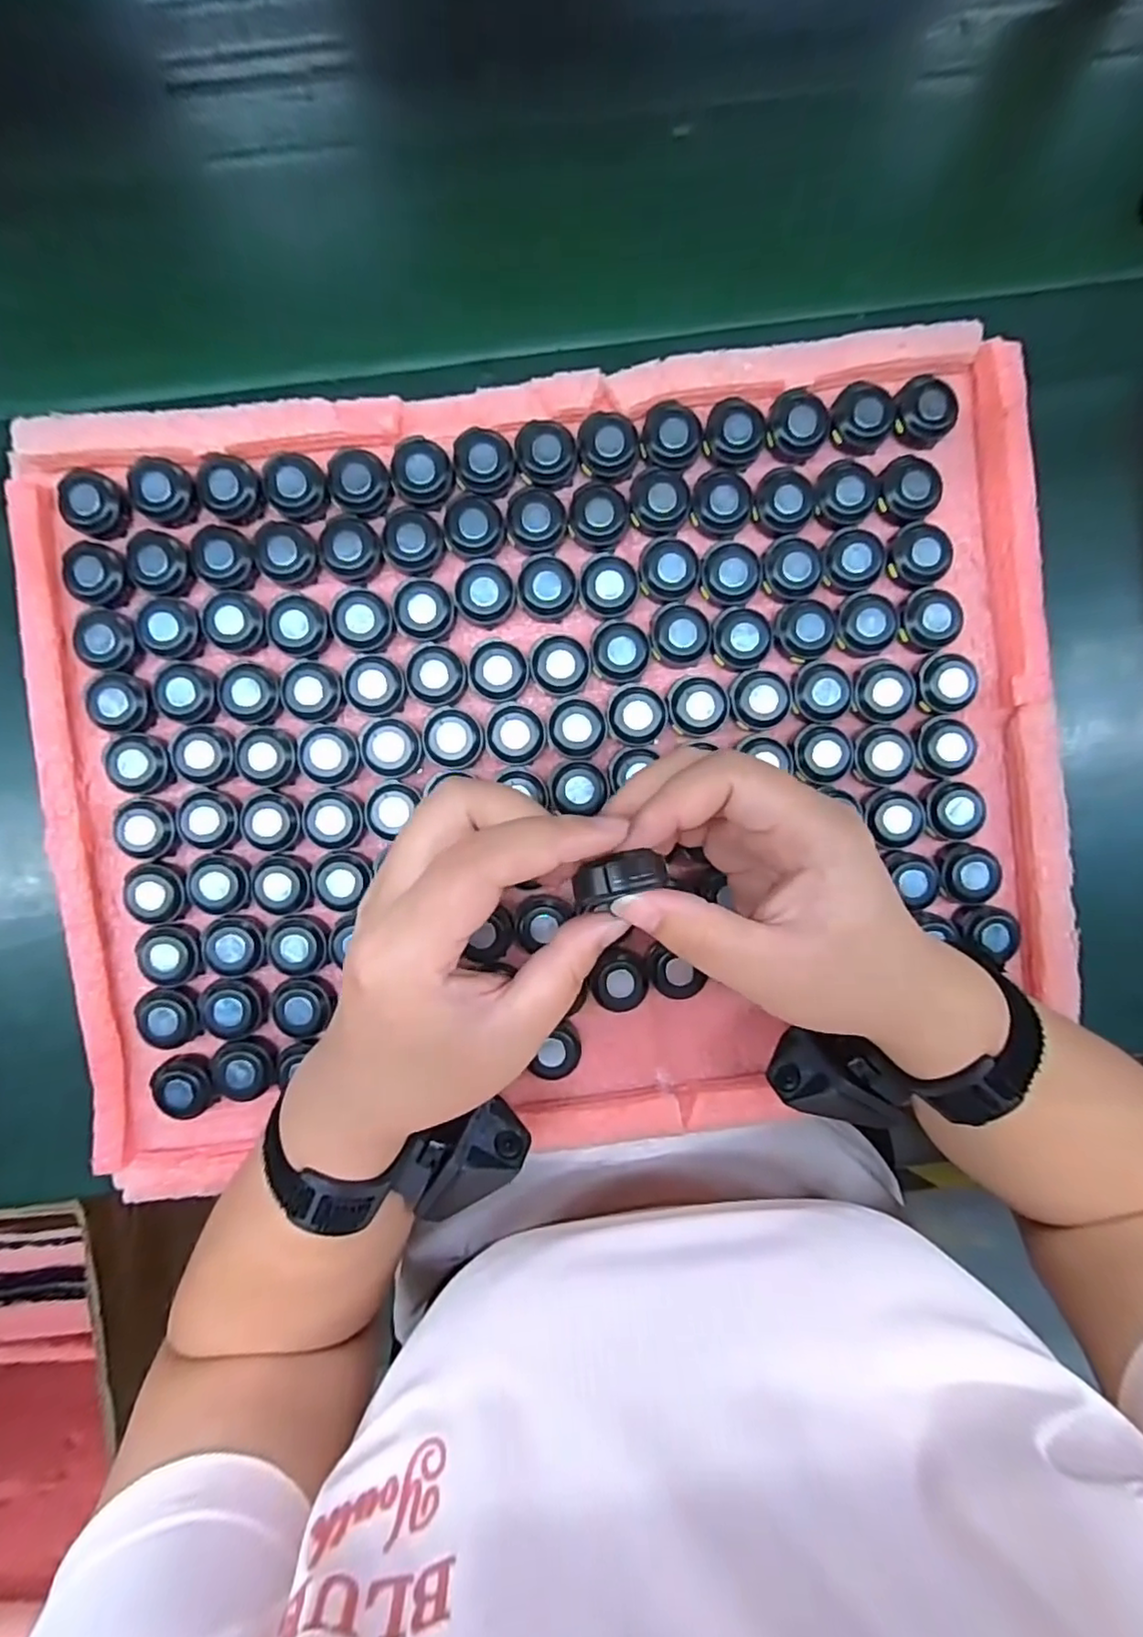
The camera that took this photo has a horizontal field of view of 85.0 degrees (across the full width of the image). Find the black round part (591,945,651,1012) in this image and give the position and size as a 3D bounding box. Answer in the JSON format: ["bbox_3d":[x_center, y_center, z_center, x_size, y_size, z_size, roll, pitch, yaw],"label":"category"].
[{"bbox_3d":[0.025,0.080,0.312,0.030,0.015,0.026,-44,89,-1],"label":"black round part"}]

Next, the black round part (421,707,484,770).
[{"bbox_3d":[-0.058,-0.040,0.308,0.029,0.013,0.030,0,89,-1],"label":"black round part"}]

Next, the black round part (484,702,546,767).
[{"bbox_3d":[-0.028,-0.042,0.309,0.029,0.010,0.030,0,89,-1],"label":"black round part"}]

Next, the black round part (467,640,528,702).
[{"bbox_3d":[-0.036,-0.073,0.307,0.029,0.012,0.029,0,89,-1],"label":"black round part"}]

